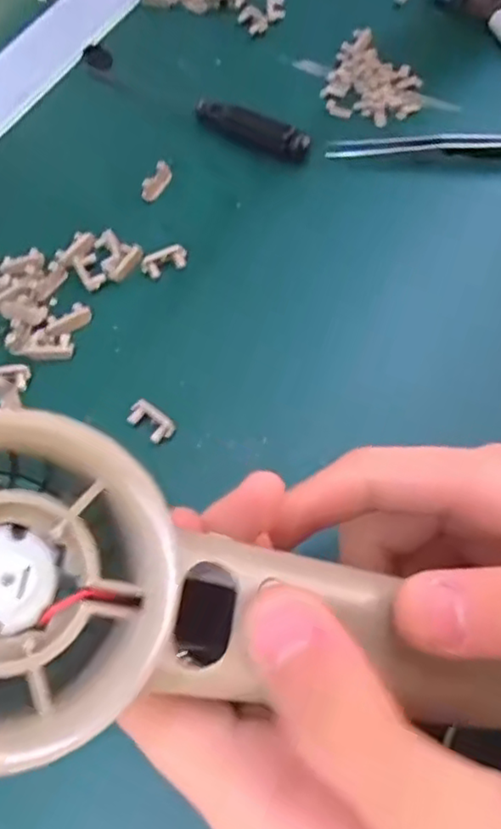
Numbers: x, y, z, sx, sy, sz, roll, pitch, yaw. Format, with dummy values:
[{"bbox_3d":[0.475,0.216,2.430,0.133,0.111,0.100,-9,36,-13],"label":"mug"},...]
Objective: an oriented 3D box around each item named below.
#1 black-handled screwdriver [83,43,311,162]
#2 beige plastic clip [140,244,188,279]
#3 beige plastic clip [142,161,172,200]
[{"bbox_3d":[-0.033,-0.158,0.320,0.141,0.010,0.017,33,69,18],"label":"black-handled screwdriver"},{"bbox_3d":[-0.037,-0.066,0.281,0.020,0.009,0.009,-20,64,-7],"label":"beige plastic clip"},{"bbox_3d":[-0.043,-0.108,0.299,0.006,0.009,0.019,32,84,18],"label":"beige plastic clip"}]

